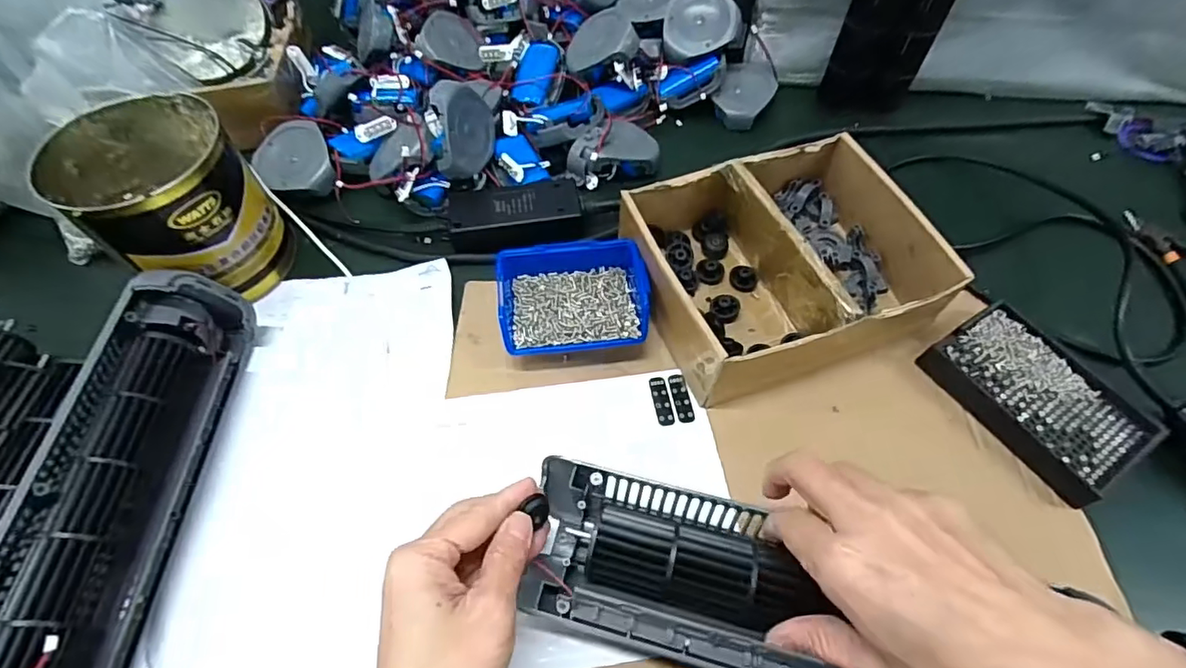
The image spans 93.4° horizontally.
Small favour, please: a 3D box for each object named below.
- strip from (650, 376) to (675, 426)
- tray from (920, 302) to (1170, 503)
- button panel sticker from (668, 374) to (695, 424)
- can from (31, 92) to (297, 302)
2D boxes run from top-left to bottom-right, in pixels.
[{"bbox_3d":[0.051,0.049,0.411,0.013,0.004,0.038,-7,58,-5],"label":"strip"},{"bbox_3d":[0.321,0.044,0.404,0.093,0.016,0.131,-27,62,-17],"label":"tray"},{"bbox_3d":[0.065,0.047,0.412,0.013,0.004,0.038,-7,58,-5],"label":"button panel sticker"},{"bbox_3d":[-0.321,-0.098,0.434,0.121,0.113,0.108,29,62,17],"label":"can"}]

